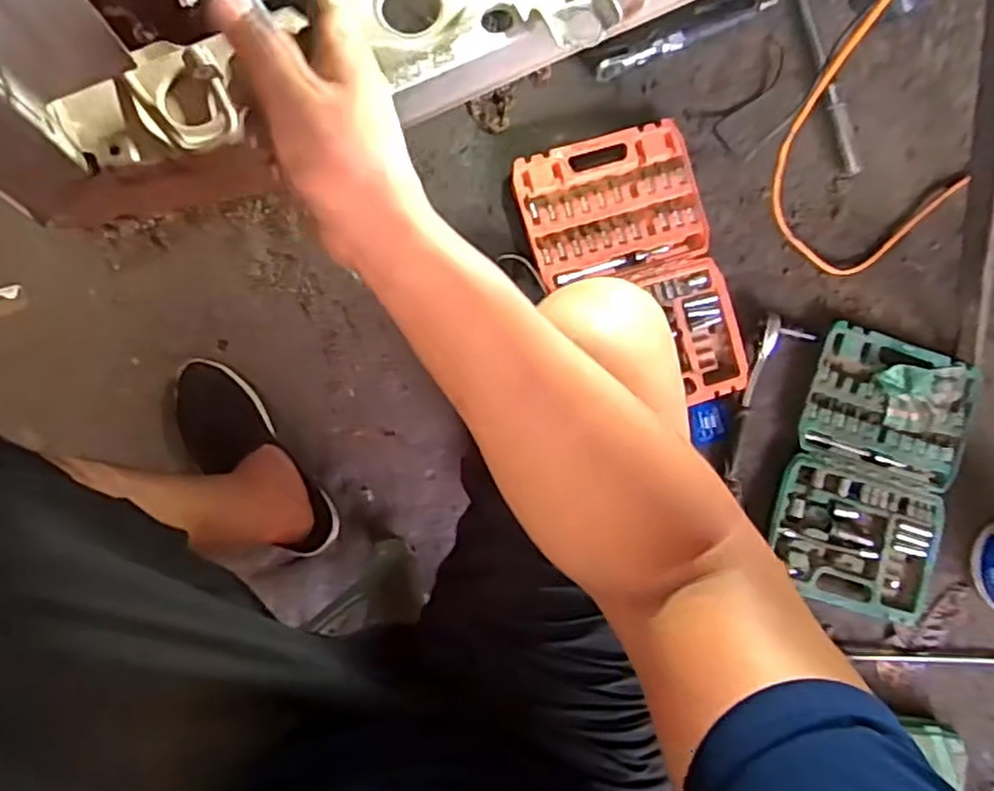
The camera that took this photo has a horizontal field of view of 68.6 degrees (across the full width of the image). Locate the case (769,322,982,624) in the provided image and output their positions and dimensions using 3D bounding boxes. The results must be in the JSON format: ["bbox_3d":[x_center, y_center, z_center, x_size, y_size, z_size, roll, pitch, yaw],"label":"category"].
[{"bbox_3d":[0.551,0.113,1.043,0.251,0.046,0.375,17,87,-7],"label":"case"}]

